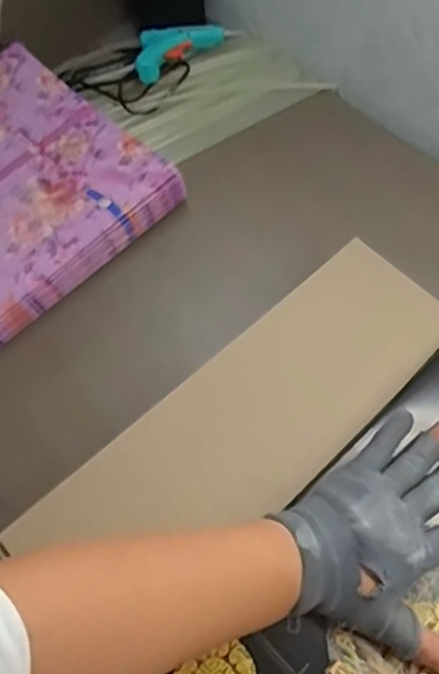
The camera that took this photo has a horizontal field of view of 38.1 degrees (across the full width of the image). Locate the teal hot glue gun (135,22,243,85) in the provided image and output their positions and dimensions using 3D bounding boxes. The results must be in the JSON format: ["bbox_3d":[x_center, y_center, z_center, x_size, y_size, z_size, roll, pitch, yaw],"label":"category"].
[{"bbox_3d":[-0.055,-0.351,0.757,0.136,0.028,0.072,-36,64,-15],"label":"teal hot glue gun"}]

